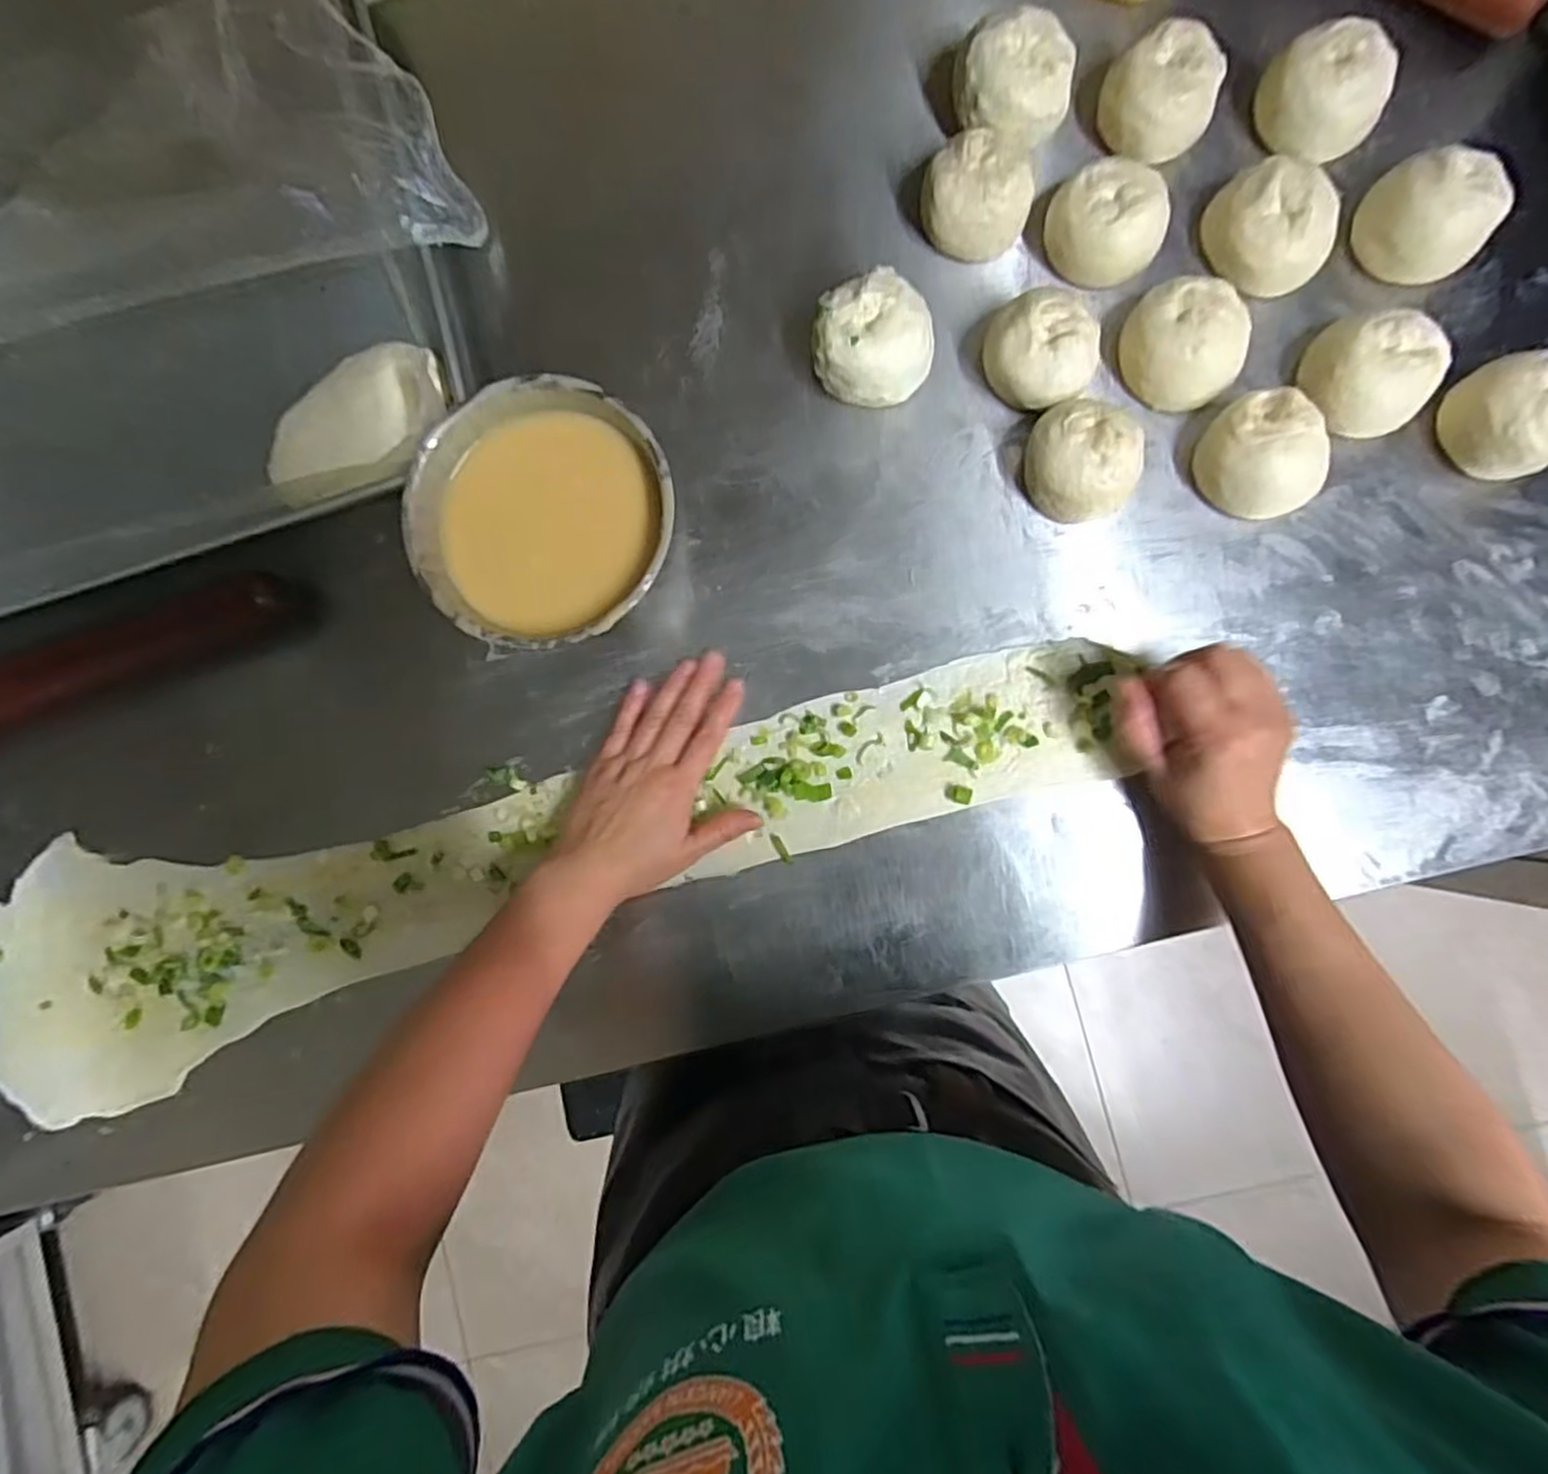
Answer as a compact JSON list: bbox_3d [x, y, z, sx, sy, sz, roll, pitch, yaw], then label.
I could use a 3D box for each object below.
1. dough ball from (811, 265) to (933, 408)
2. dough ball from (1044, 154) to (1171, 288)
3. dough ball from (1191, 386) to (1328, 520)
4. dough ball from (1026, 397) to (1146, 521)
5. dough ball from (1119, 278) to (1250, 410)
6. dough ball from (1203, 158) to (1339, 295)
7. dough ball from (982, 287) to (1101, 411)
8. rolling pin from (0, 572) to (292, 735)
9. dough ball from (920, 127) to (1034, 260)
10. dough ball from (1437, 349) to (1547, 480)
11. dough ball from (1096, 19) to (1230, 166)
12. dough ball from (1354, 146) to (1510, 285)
[{"bbox_3d":[0.066,-0.262,0.499,0.076,0.053,0.070,0,87,4],"label":"dough ball"},{"bbox_3d":[0.221,-0.337,0.492,0.064,0.040,0.065,0,87,4],"label":"dough ball"},{"bbox_3d":[0.312,-0.179,0.476,0.069,0.043,0.078,-32,85,2],"label":"dough ball"},{"bbox_3d":[0.201,-0.178,0.489,0.076,0.057,0.068,29,90,5],"label":"dough ball"},{"bbox_3d":[0.267,-0.254,0.482,0.070,0.038,0.068,-3,87,4],"label":"dough ball"},{"bbox_3d":[0.322,-0.328,0.482,0.074,0.039,0.062,23,89,5],"label":"dough ball"},{"bbox_3d":[0.174,-0.250,0.492,0.076,0.049,0.064,23,89,5],"label":"dough ball"},{"bbox_3d":[-0.521,-0.047,0.537,0.361,0.037,0.046,-18,86,3],"label":"rolling pin"},{"bbox_3d":[0.134,-0.359,0.501,0.074,0.044,0.063,33,90,5],"label":"dough ball"},{"bbox_3d":[0.464,-0.201,0.467,0.060,0.049,0.072,-27,86,3],"label":"dough ball"},{"bbox_3d":[0.253,-0.421,0.488,0.062,0.037,0.060,0,87,4],"label":"dough ball"},{"bbox_3d":[0.418,-0.333,0.475,0.069,0.037,0.076,-42,85,1],"label":"dough ball"}]

